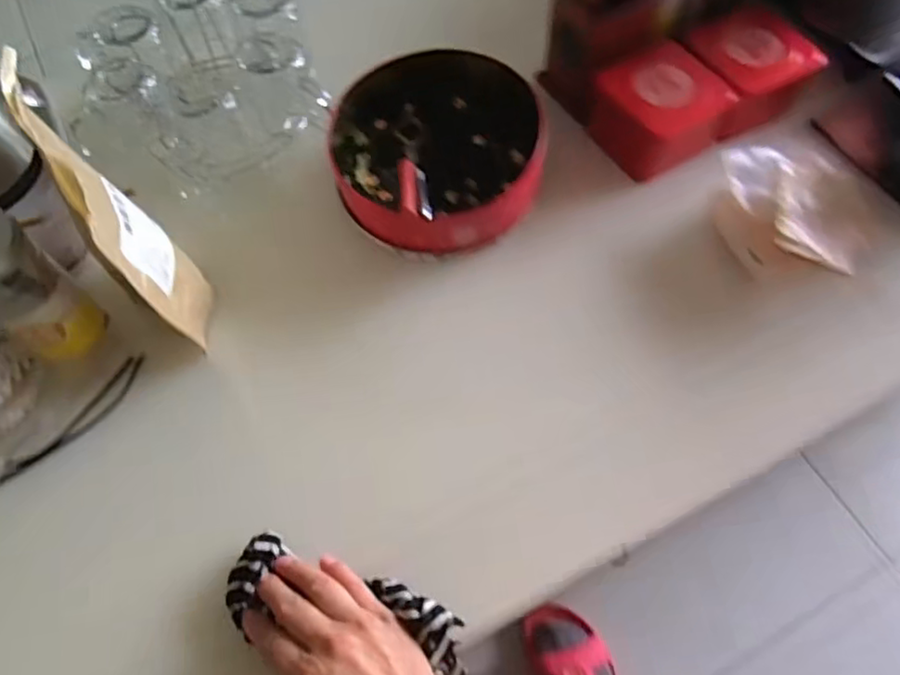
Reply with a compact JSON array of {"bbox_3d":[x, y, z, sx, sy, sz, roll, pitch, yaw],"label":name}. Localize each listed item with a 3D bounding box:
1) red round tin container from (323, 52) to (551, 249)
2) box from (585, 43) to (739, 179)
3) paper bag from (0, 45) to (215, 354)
[{"bbox_3d":[-0.010,-0.161,0.568,0.179,0.058,0.174,-1,63,1],"label":"red round tin container"},{"bbox_3d":[0.194,-0.207,0.586,0.100,0.063,0.104,-26,66,-11],"label":"box"},{"bbox_3d":[-0.231,-0.084,0.457,0.040,0.198,0.142,-31,67,-13],"label":"paper bag"}]

